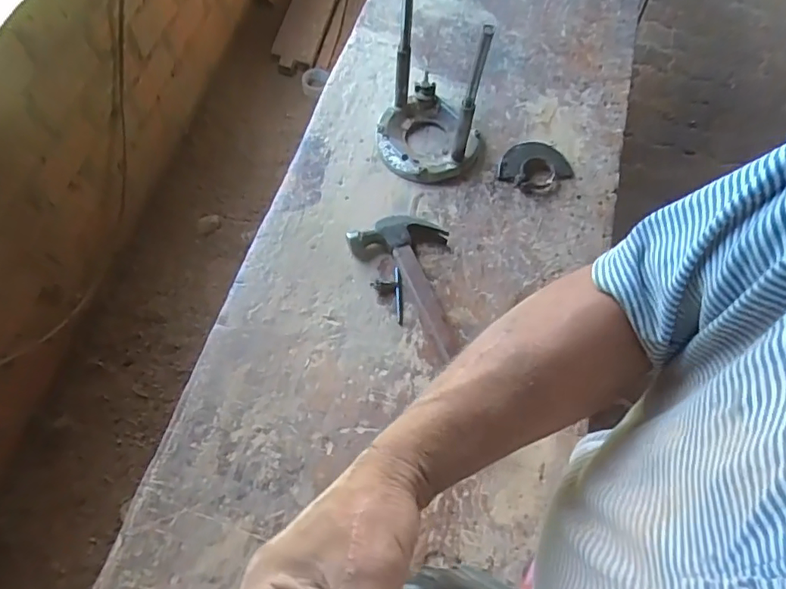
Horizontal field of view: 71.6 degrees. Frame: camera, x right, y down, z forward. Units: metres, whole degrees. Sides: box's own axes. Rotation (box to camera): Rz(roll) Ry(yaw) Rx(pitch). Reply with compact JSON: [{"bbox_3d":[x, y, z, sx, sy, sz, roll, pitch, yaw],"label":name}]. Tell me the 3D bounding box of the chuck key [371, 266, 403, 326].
[{"bbox_3d":[-0.008,0.003,0.713,0.037,0.010,0.077,-3,65,-5],"label":"chuck key"}]

